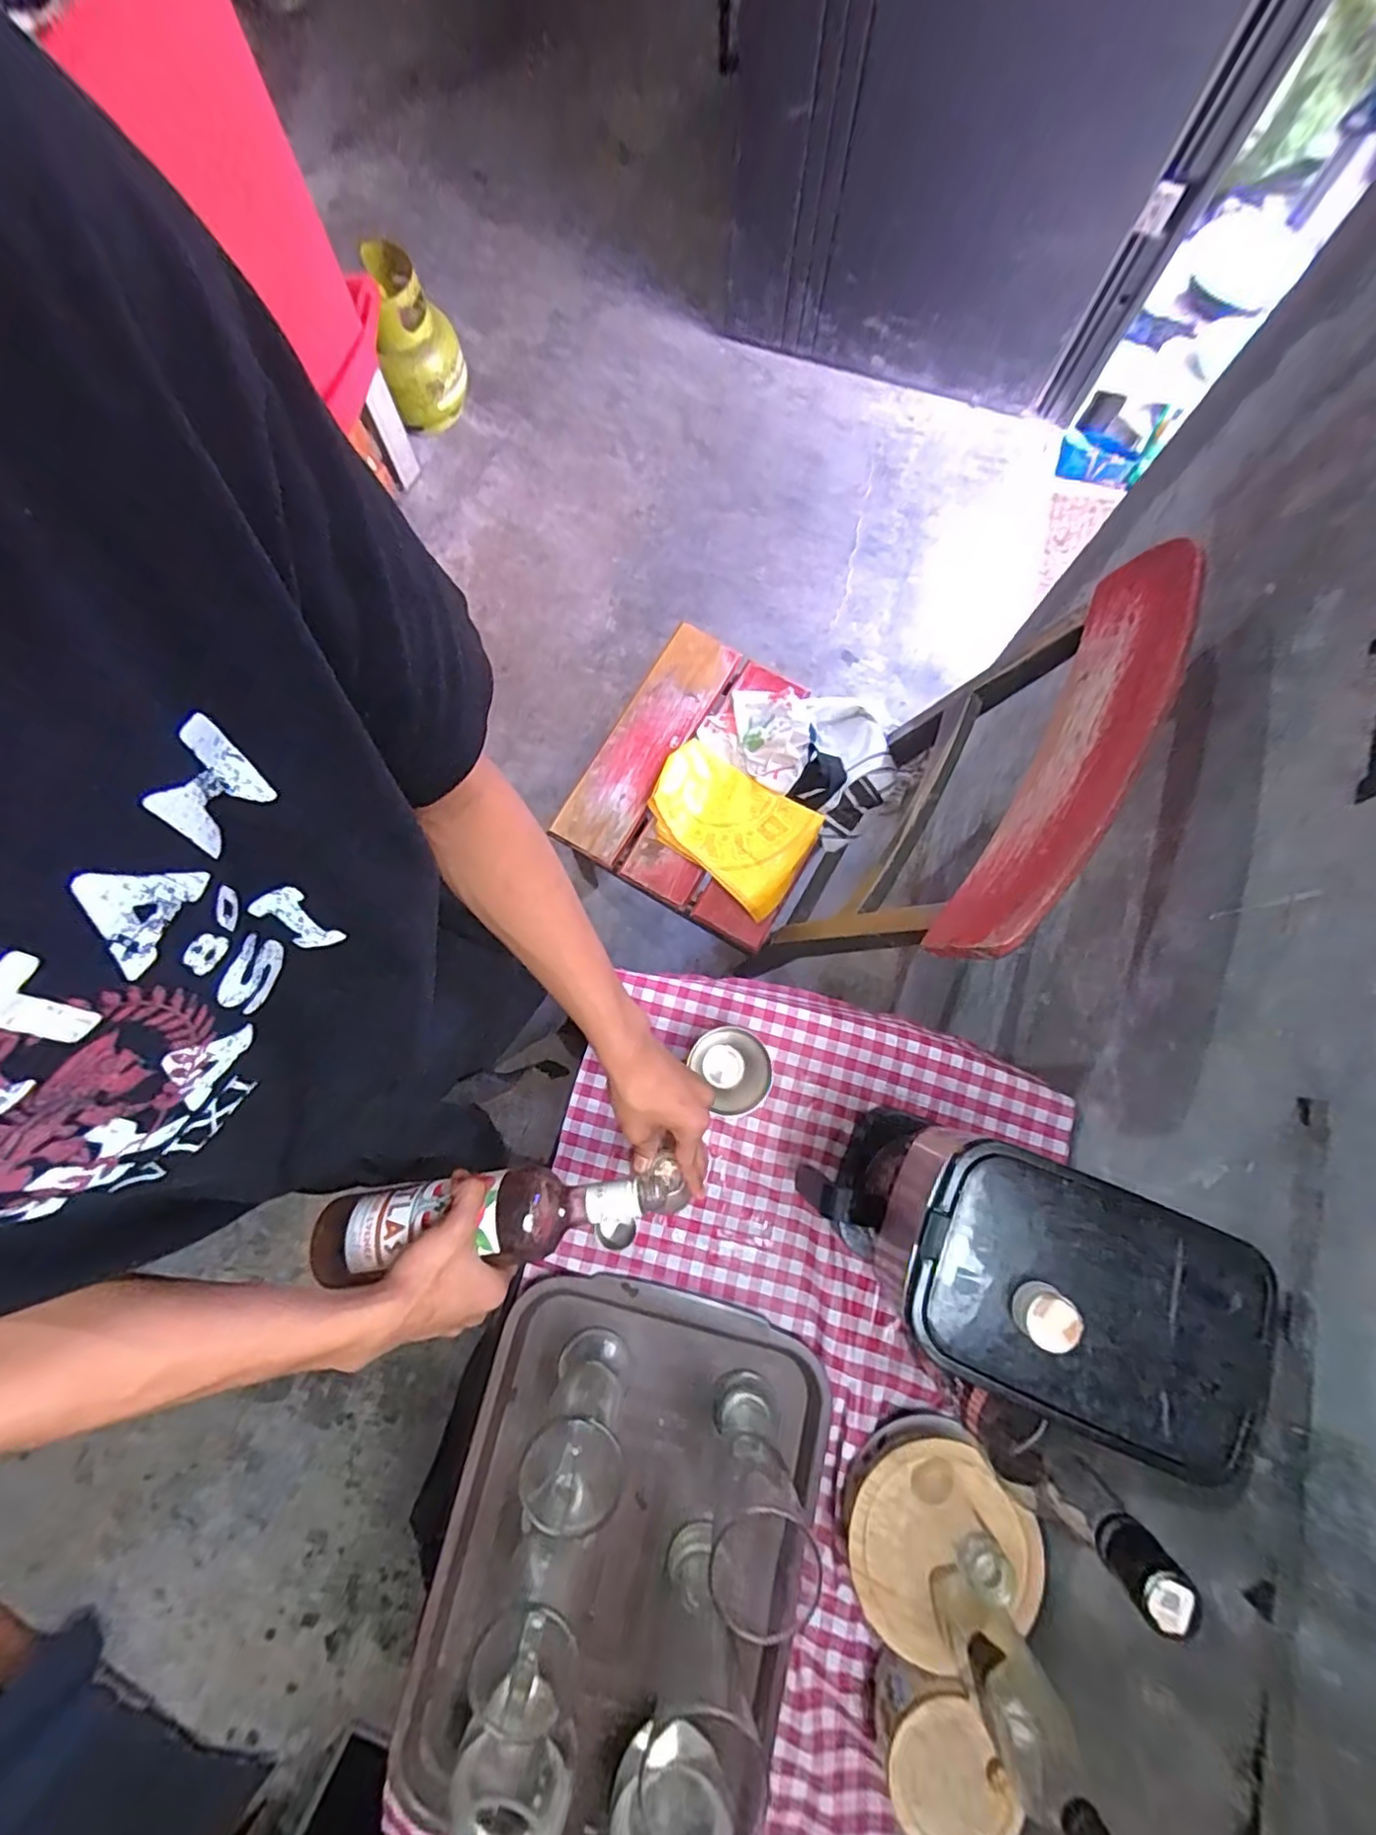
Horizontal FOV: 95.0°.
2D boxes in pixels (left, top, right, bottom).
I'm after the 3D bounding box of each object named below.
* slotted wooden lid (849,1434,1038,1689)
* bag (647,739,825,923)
[{"bbox_3d":[0.203,0.507,0.509,0.141,0.026,0.131,0,72,1],"label":"slotted wooden lid"},{"bbox_3d":[0.056,-0.142,0.932,0.261,0.049,0.171,37,81,7],"label":"bag"}]

